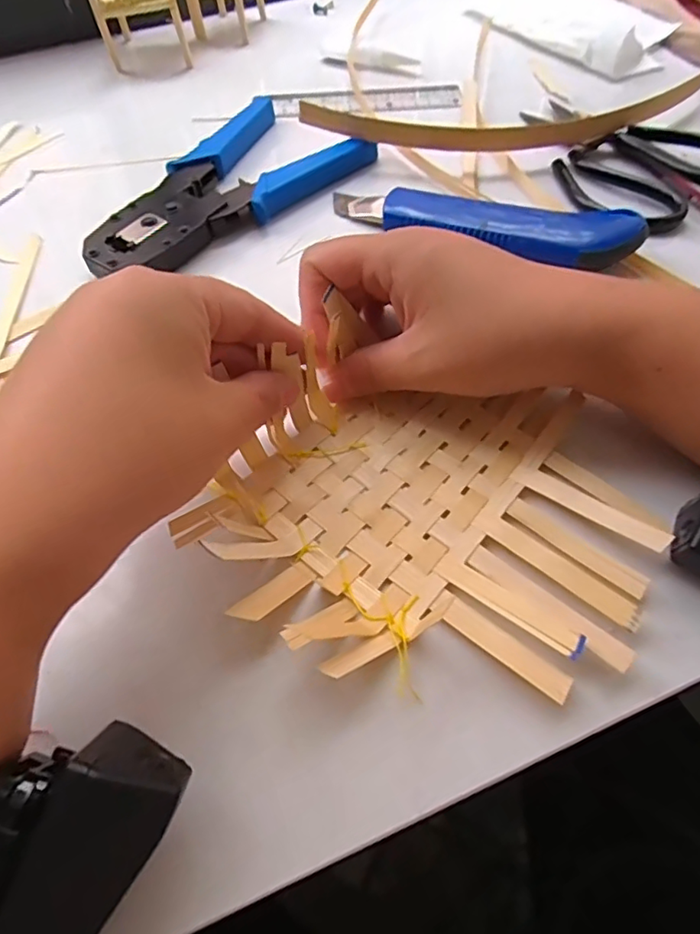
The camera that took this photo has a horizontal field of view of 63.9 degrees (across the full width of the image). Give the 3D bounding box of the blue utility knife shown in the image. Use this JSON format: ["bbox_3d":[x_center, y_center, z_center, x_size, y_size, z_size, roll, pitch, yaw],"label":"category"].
[{"bbox_3d":[0.069,-0.136,0.314,0.172,0.022,0.041,16,60,12],"label":"blue utility knife"}]

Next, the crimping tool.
[{"bbox_3d":[-0.086,-0.179,0.355,0.188,0.017,0.096,-40,65,-21],"label":"crimping tool"}]

